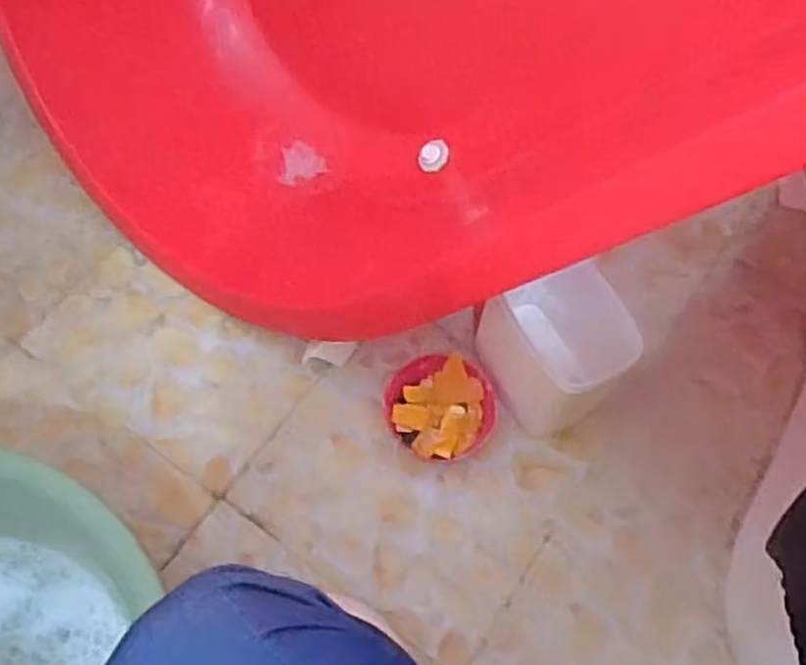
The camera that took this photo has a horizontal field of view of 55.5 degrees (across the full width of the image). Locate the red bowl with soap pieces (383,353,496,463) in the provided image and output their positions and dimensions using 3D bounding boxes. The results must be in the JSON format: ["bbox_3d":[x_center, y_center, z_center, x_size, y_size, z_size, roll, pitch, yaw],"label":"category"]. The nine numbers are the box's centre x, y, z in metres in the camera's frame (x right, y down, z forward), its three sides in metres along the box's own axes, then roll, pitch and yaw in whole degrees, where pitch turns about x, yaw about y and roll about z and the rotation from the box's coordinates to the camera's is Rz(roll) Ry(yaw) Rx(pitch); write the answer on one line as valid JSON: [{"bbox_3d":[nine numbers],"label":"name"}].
[{"bbox_3d":[0.041,0.083,0.827,0.116,0.043,0.106,15,65,4],"label":"red bowl with soap pieces"}]

